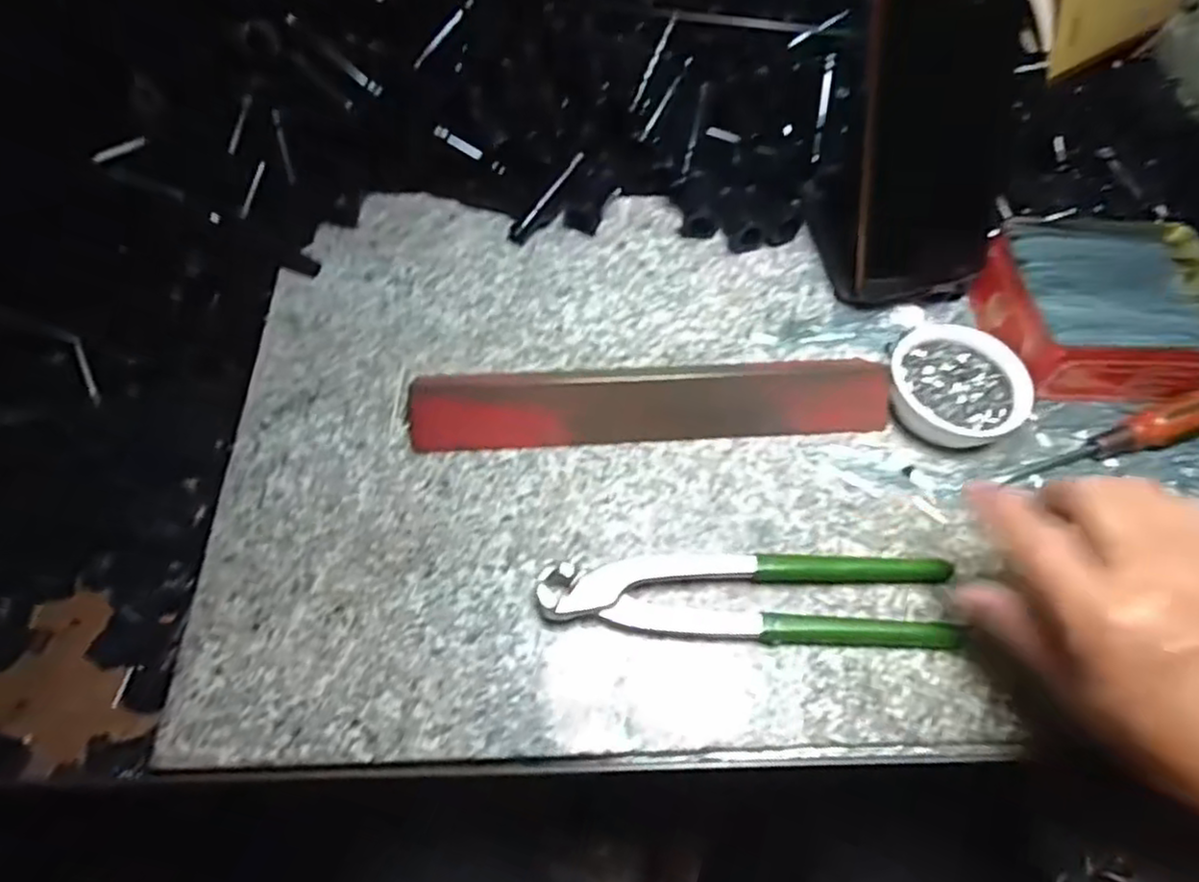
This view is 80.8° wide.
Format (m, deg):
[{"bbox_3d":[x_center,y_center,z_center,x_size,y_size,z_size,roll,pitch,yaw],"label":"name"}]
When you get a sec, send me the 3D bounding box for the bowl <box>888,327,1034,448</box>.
[{"bbox_3d":[0.197,-0.028,0.394,0.072,0.024,0.072,1,60,-1],"label":"bowl"}]

